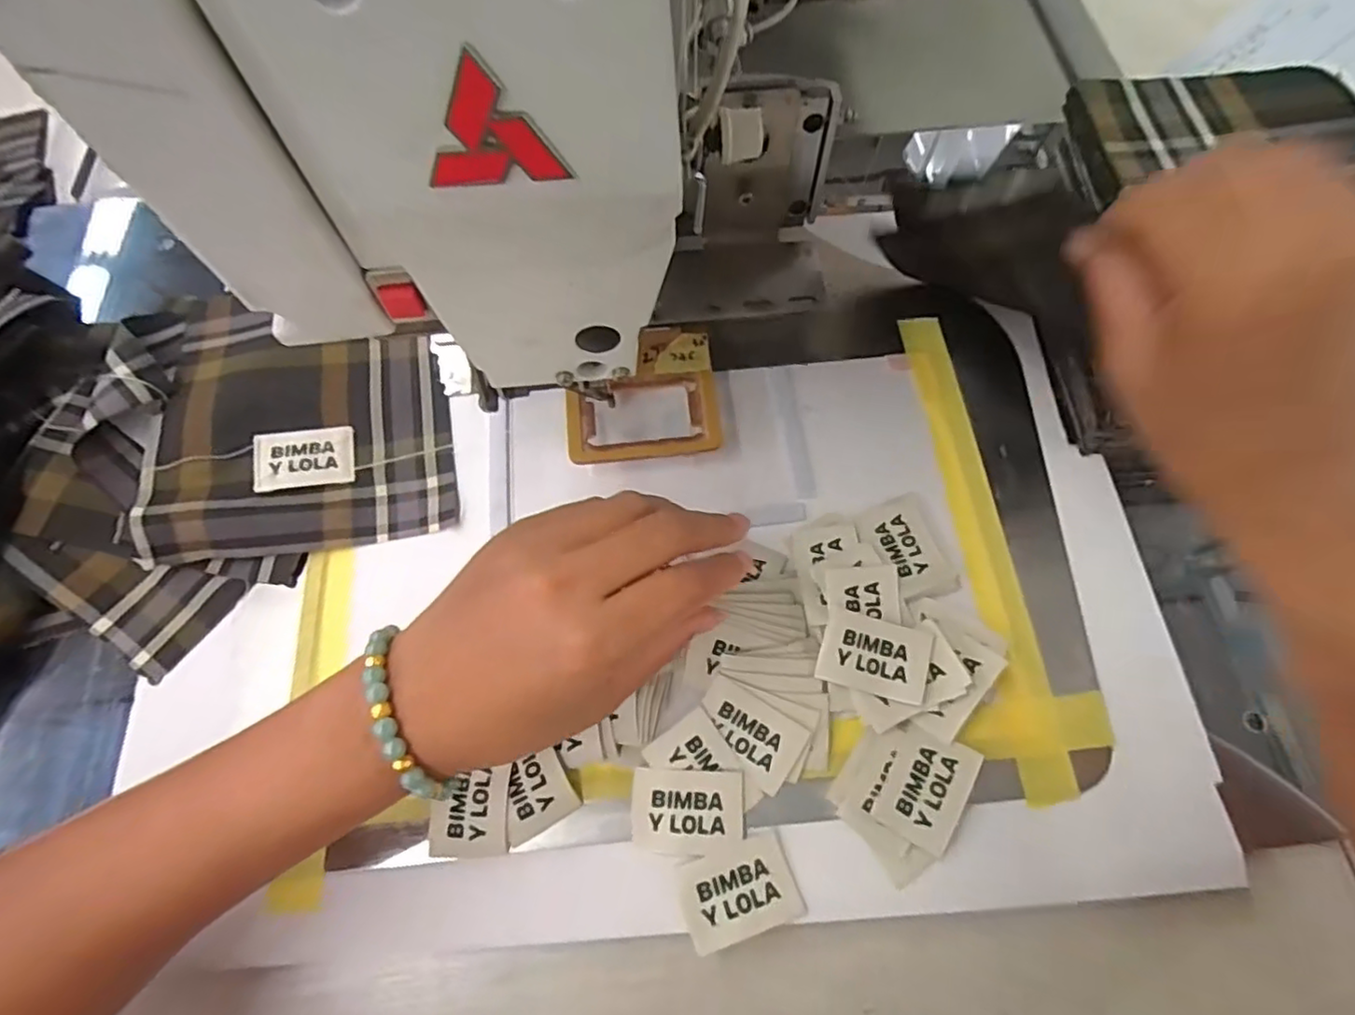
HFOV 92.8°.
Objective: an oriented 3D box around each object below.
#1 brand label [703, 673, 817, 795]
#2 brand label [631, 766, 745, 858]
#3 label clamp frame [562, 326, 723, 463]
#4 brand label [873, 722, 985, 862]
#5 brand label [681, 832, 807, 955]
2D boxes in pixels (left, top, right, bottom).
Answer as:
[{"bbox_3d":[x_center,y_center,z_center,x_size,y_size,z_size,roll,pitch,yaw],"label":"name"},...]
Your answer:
[{"bbox_3d":[0.032,0.101,0.290,0.048,0.004,0.033,32,82,3],"label":"brand label"},{"bbox_3d":[0.005,0.133,0.282,0.048,0.004,0.034,2,75,2],"label":"brand label"},{"bbox_3d":[-0.019,-0.062,0.351,0.079,0.008,0.078,-5,69,1],"label":"label clamp frame"},{"bbox_3d":[0.110,0.124,0.285,0.033,0.007,0.046,27,69,13],"label":"brand label"},{"bbox_3d":[0.026,0.162,0.273,0.047,0.004,0.034,-18,72,-7],"label":"brand label"}]

